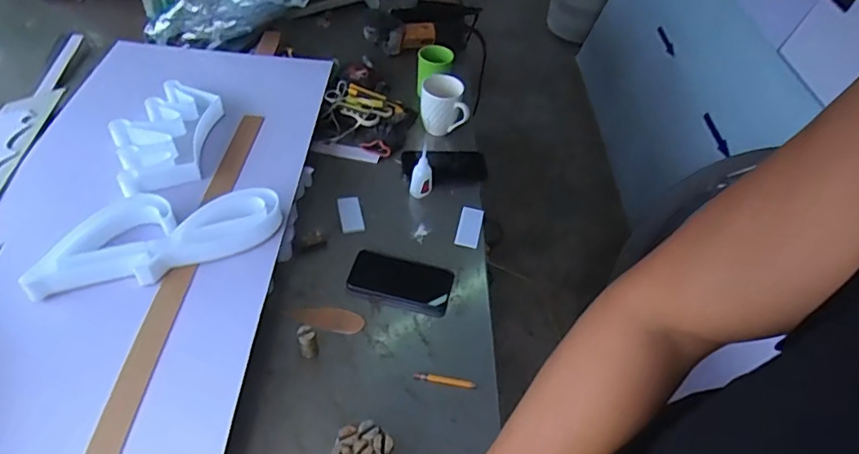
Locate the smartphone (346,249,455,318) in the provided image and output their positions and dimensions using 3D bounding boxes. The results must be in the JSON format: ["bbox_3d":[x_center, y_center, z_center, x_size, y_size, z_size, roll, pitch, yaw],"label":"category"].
[{"bbox_3d":[-0.046,0.086,0.870,0.161,0.013,0.088,13,48,6],"label":"smartphone"}]

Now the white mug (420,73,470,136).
[{"bbox_3d":[0.031,-0.242,1.103,0.099,0.105,0.085,7,48,0],"label":"white mug"}]

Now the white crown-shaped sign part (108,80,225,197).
[{"bbox_3d":[-0.473,-0.161,0.948,0.163,0.036,0.284,2,49,-7],"label":"white crown-shaped sign part"}]

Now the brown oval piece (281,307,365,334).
[{"bbox_3d":[-0.161,0.139,0.823,0.123,0.009,0.041,10,48,3],"label":"brown oval piece"}]

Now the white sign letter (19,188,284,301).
[{"bbox_3d":[-0.389,0.013,0.799,0.330,0.056,0.148,-7,50,-14],"label":"white sign letter"}]

